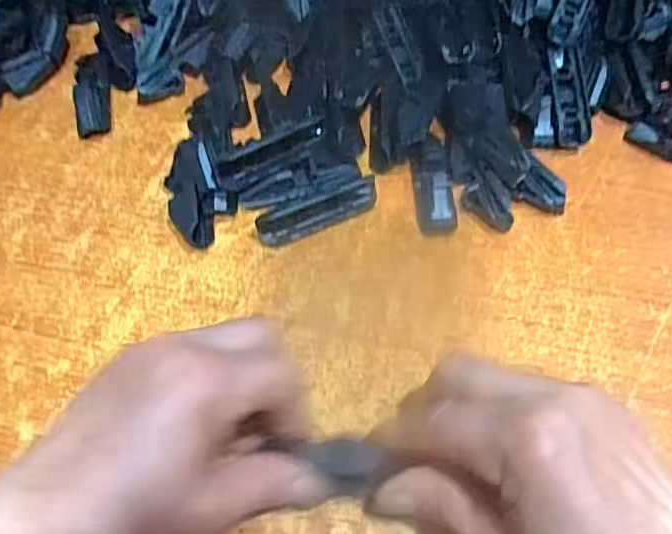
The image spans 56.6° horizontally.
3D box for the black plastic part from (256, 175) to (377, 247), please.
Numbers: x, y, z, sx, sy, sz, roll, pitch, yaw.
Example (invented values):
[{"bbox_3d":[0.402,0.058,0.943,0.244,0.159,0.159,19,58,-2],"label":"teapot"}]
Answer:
[{"bbox_3d":[-0.009,-0.033,0.360,0.074,0.017,0.014,-25,60,-14],"label":"black plastic part"}]

